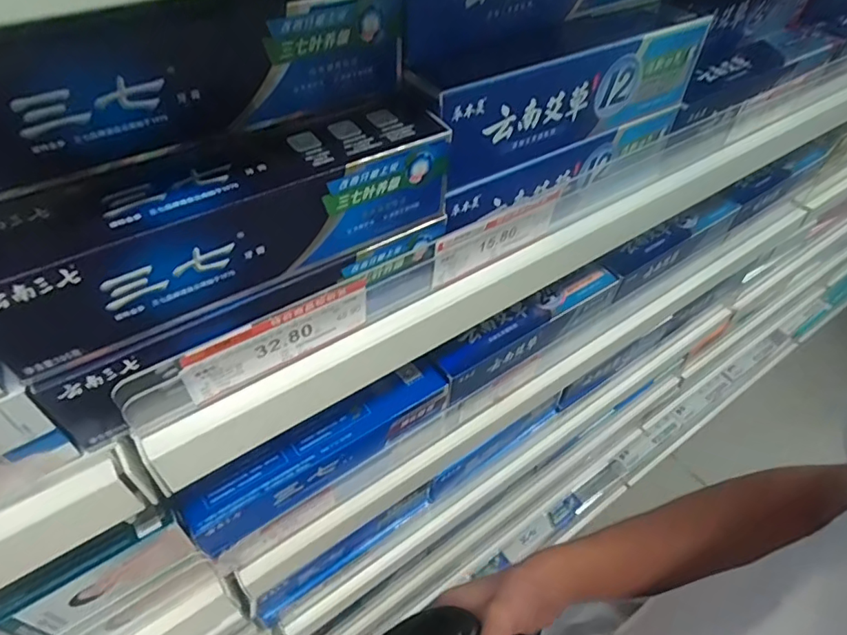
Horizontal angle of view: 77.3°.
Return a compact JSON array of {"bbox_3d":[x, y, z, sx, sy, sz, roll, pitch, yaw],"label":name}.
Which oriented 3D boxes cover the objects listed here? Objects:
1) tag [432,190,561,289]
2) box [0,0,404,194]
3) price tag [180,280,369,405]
[{"bbox_3d":[0.048,-0.053,0.339,0.101,0.035,0.005,-28,57,-24],"label":"tag"},{"bbox_3d":[-0.107,-0.106,0.224,0.214,0.055,0.044,-25,56,-23],"label":"box"},{"bbox_3d":[-0.073,0.010,0.276,0.102,0.036,0.004,-27,57,-24],"label":"price tag"}]

